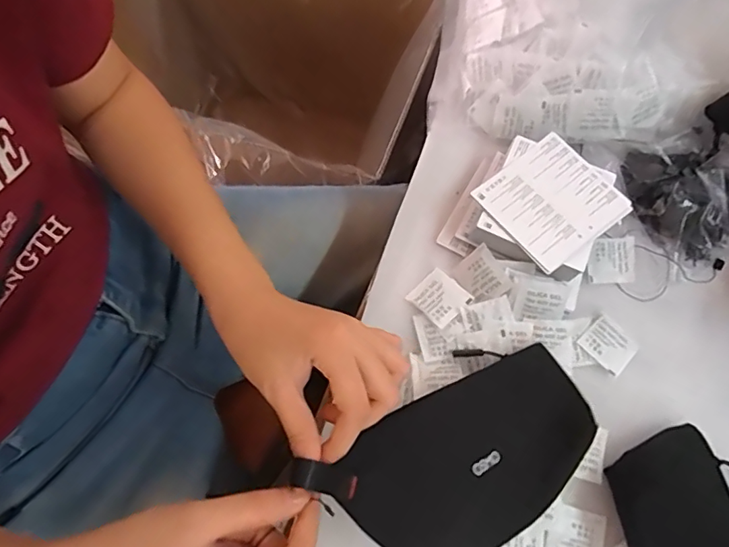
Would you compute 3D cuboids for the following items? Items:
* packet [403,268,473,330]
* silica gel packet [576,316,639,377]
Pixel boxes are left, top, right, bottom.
[{"bbox_3d":[0.062,0.019,0.413,0.040,0.008,0.040,-40,74,-16],"label":"packet"},{"bbox_3d":[0.195,0.057,0.403,0.037,0.005,0.039,-42,74,-16],"label":"silica gel packet"}]

